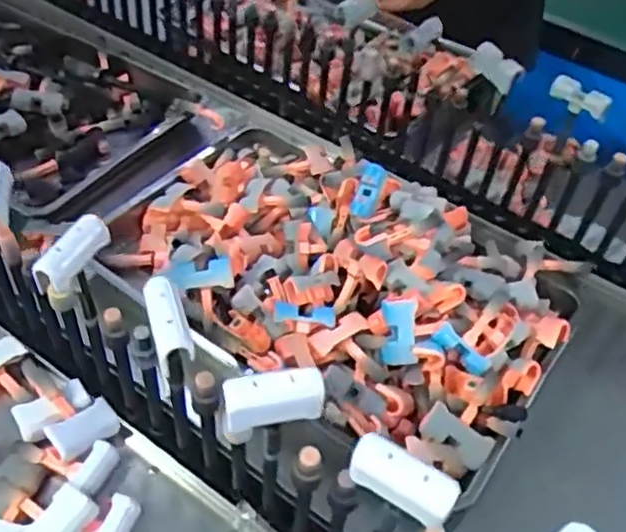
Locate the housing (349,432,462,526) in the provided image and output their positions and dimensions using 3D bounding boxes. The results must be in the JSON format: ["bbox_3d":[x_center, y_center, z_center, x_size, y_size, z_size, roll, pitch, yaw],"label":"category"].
[{"bbox_3d":[0.064,0.152,0.490,0.075,0.041,0.024,27,48,19],"label":"housing"}]

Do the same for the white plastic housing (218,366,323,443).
[{"bbox_3d":[-0.033,0.104,0.533,0.081,0.045,0.029,-6,46,-13],"label":"white plastic housing"}]

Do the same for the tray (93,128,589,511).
[{"bbox_3d":[0.042,-0.029,0.922,0.596,0.112,0.438,29,49,21],"label":"tray"}]

